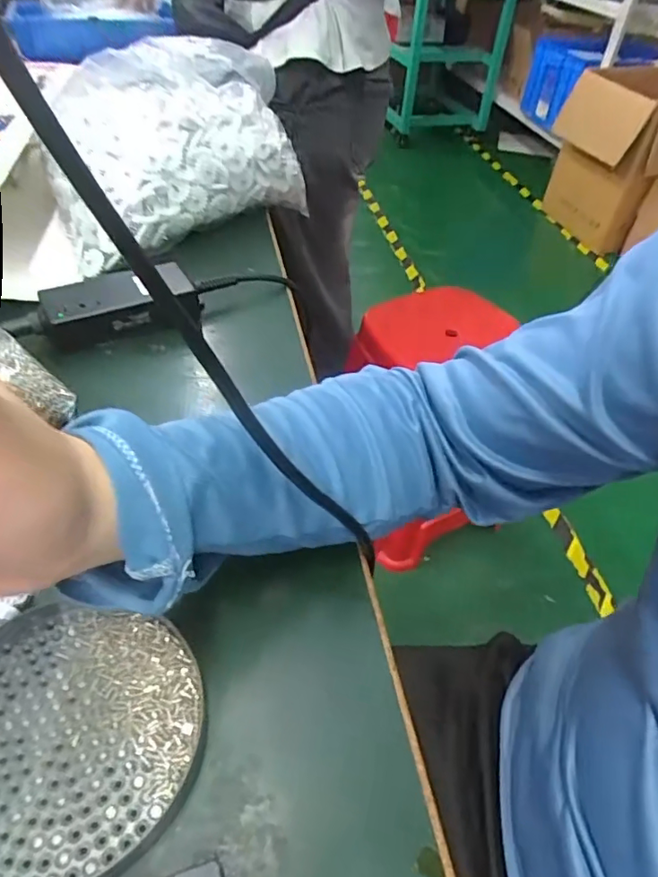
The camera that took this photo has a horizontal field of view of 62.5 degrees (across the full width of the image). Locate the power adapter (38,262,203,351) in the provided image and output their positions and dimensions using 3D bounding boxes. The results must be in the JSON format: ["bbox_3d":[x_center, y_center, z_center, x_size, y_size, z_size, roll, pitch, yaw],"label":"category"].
[{"bbox_3d":[-0.165,-0.105,0.435,0.121,0.032,0.054,-24,53,-25],"label":"power adapter"}]

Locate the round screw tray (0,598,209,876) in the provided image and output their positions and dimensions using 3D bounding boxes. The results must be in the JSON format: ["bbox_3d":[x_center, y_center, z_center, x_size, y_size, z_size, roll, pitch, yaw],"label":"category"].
[{"bbox_3d":[-0.112,0.126,0.231,0.112,0.009,0.106,3,46,-3],"label":"round screw tray"}]

